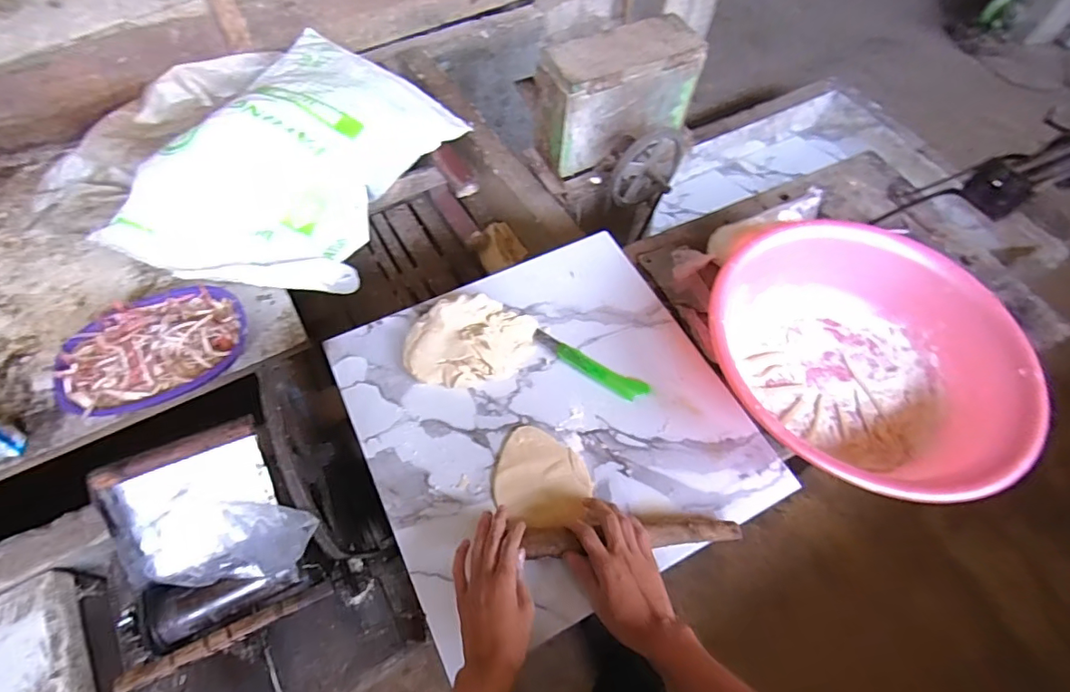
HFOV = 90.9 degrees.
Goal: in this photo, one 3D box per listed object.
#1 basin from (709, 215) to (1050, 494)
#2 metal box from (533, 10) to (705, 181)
[{"bbox_3d":[0.456,0.021,0.754,0.415,0.131,0.407,2,59,-3],"label":"basin"},{"bbox_3d":[0.183,-0.570,1.186,0.358,0.225,0.144,-24,64,-17],"label":"metal box"}]

